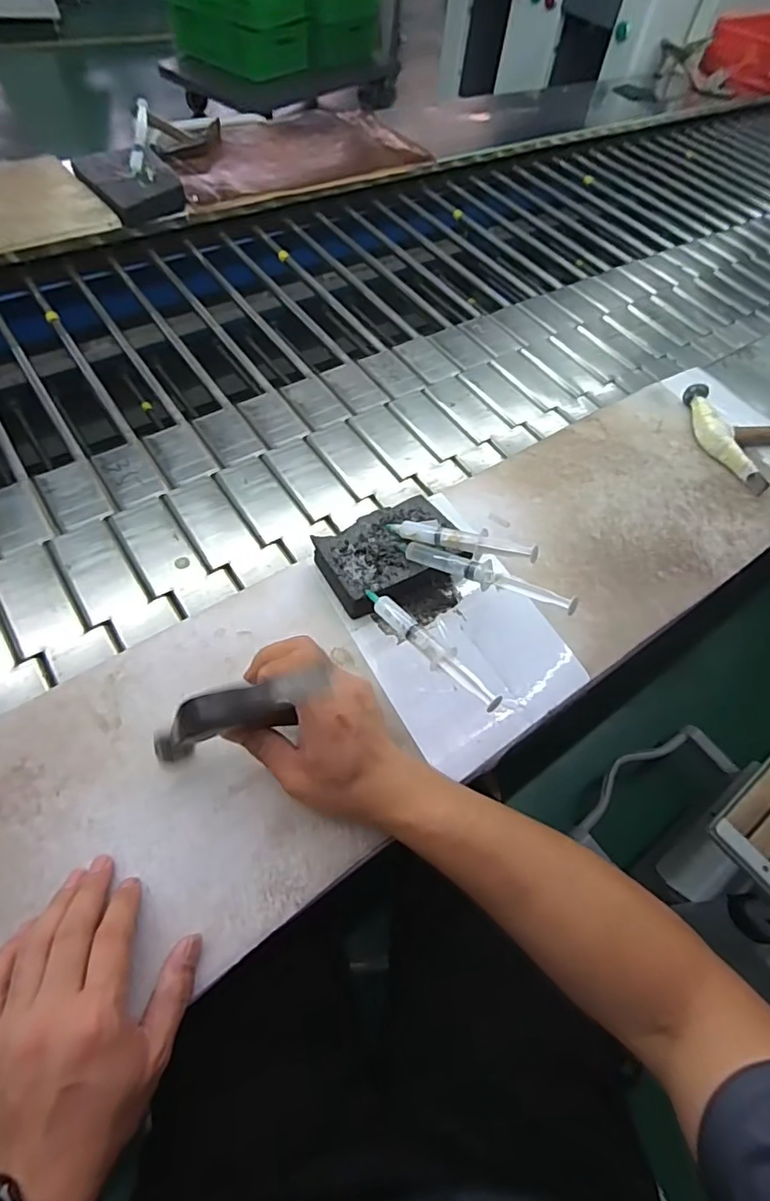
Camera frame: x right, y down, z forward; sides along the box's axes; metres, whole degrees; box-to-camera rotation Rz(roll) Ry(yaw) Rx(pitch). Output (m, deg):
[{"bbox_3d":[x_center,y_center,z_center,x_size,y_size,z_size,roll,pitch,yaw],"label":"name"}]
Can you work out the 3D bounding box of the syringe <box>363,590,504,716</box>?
[{"bbox_3d":[0.035,0.034,0.436,0.021,0.028,0.146,-30,62,-24],"label":"syringe"}]

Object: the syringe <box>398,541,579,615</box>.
[{"bbox_3d":[0.080,-0.024,0.464,0.169,0.017,0.020,23,53,35],"label":"syringe"}]

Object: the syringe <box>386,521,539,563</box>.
[{"bbox_3d":[0.066,-0.055,0.487,0.143,0.012,0.021,15,52,28],"label":"syringe"}]

